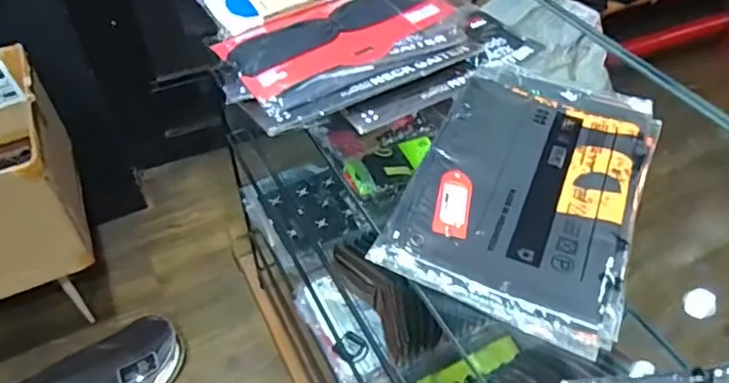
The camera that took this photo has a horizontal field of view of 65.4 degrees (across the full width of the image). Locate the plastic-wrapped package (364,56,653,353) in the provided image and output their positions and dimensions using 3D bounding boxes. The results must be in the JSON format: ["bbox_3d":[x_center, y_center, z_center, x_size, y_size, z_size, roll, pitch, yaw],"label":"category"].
[{"bbox_3d":[0.151,-0.016,0.519,0.184,0.017,0.284,18,50,17],"label":"plastic-wrapped package"}]

